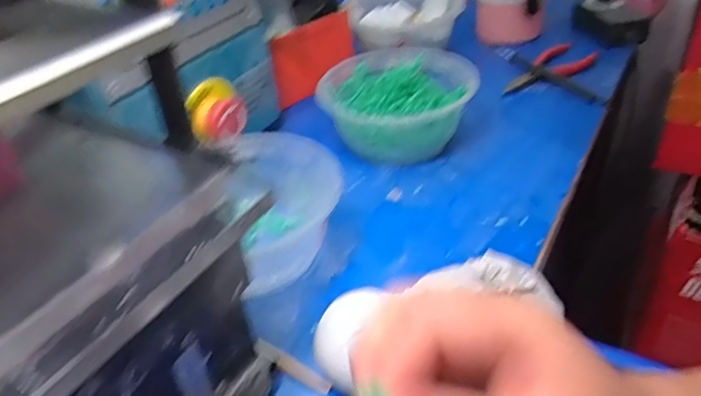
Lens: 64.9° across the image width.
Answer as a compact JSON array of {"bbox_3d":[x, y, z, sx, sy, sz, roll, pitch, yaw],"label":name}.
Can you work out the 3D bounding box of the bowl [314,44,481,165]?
[{"bbox_3d":[0.041,-0.086,0.504,0.128,0.062,0.124,-3,37,2],"label":"bowl"}]

